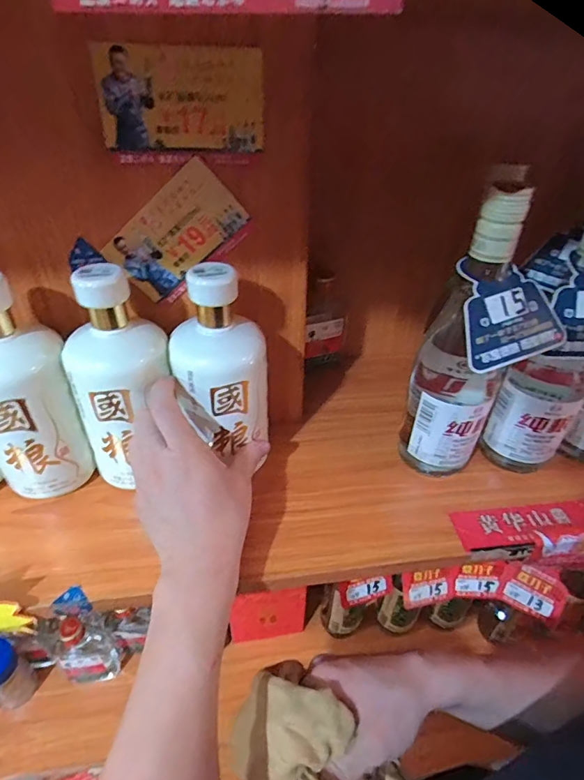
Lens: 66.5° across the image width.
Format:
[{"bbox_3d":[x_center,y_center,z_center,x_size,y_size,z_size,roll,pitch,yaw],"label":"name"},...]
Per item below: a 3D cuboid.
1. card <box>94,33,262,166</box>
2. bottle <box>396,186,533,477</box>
[{"bbox_3d":[-0.075,-0.193,0.304,0.108,0.068,0.004,-1,36,-7],"label":"card"},{"bbox_3d":[0.147,-0.040,0.378,0.073,0.247,0.082,16,40,19],"label":"bottle"}]

